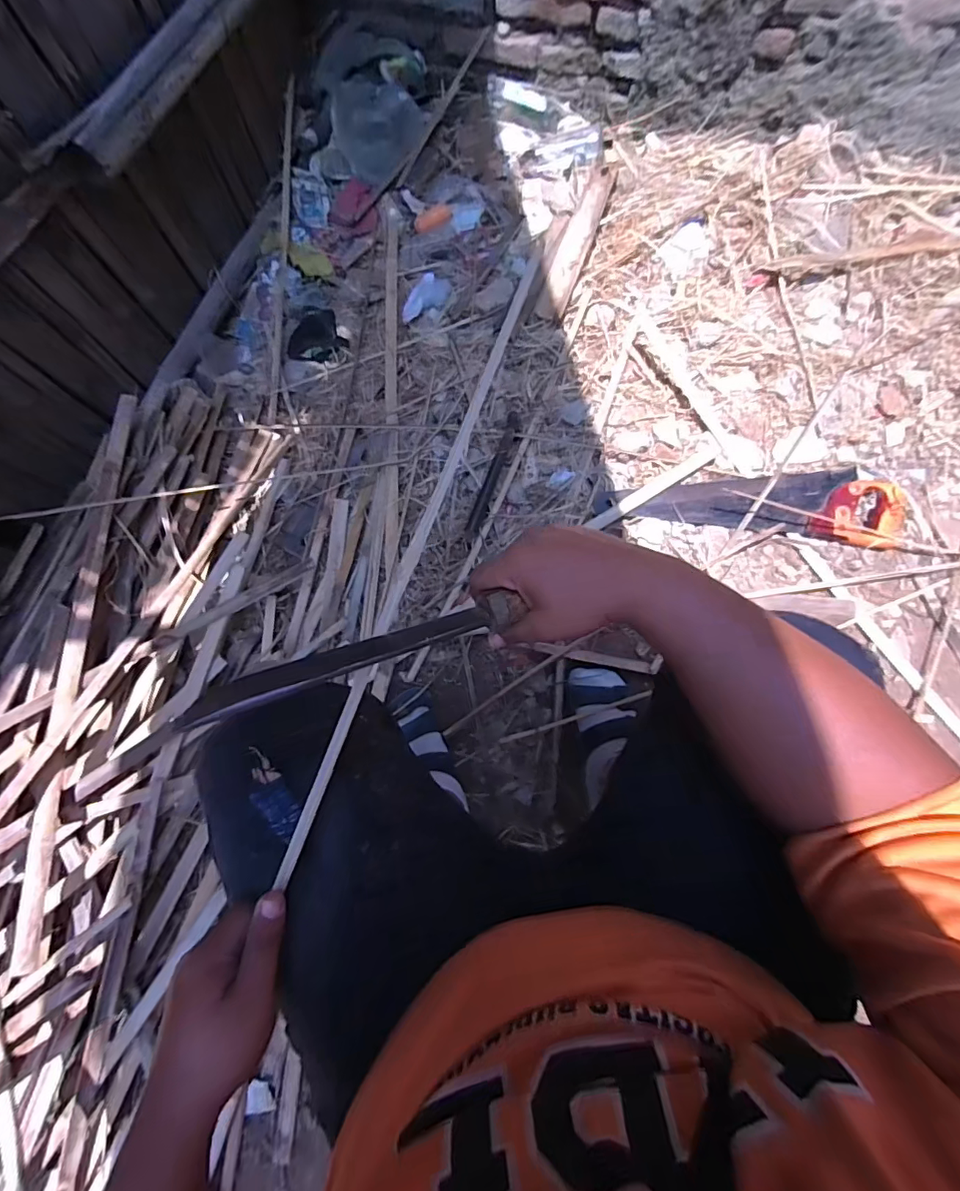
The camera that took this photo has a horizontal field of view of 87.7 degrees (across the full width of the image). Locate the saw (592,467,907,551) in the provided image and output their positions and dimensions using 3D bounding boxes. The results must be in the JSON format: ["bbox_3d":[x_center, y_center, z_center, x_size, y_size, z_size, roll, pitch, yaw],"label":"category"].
[{"bbox_3d":[0.452,-0.153,0.838,0.516,0.033,0.133,1,77,2],"label":"saw"}]

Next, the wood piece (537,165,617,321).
[{"bbox_3d":[0.197,-0.708,0.998,0.061,0.024,0.367,20,78,6],"label":"wood piece"}]

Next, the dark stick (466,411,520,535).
[{"bbox_3d":[0.026,-0.217,0.867,0.022,0.028,0.235,20,78,6],"label":"dark stick"}]

